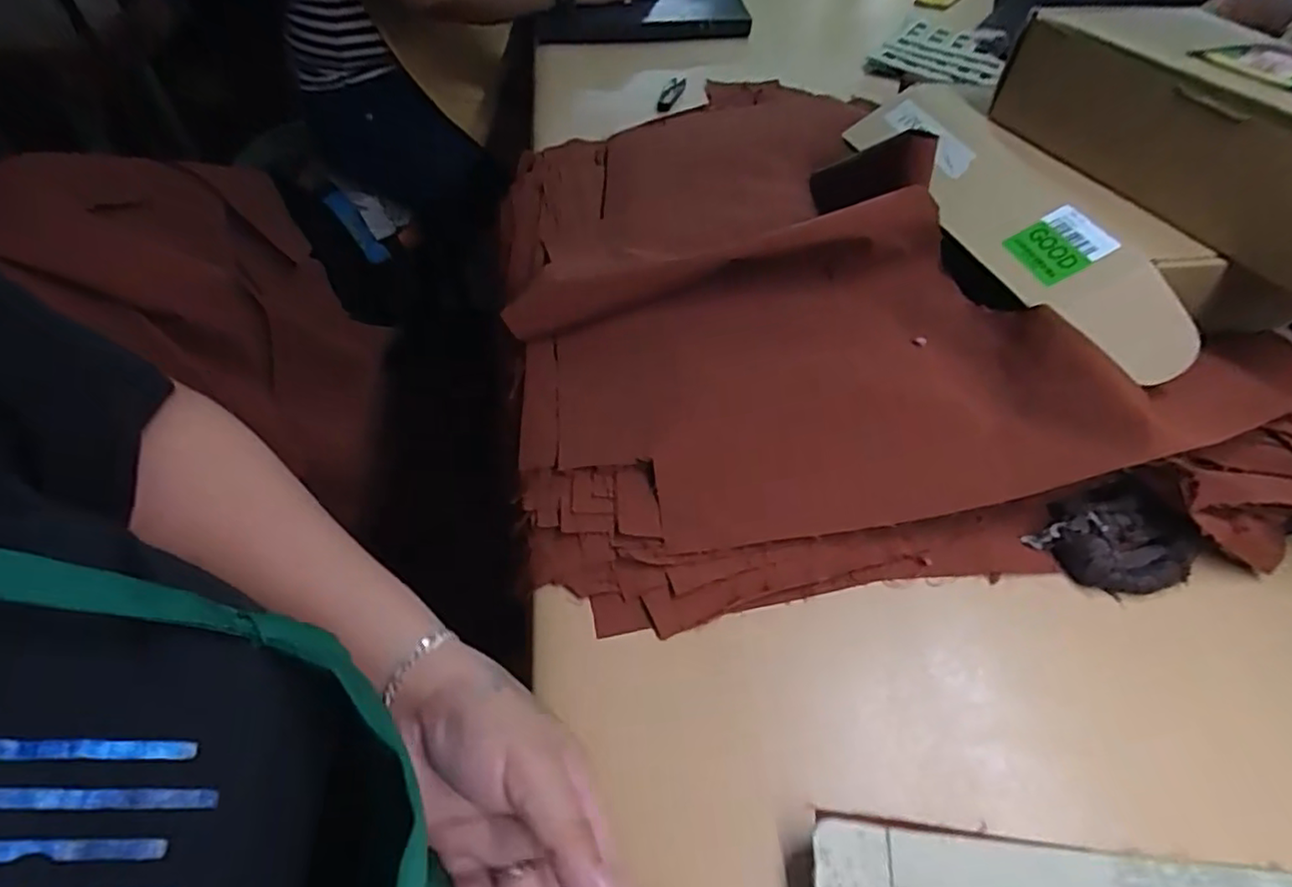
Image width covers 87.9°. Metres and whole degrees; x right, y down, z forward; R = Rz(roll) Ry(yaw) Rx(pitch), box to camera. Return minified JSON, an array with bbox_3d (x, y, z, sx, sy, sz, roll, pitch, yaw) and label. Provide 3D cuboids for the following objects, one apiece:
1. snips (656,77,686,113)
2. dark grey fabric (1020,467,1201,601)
[{"bbox_3d":[0.032,-0.421,0.807,0.026,0.009,0.090,8,49,9],"label":"snips"},{"bbox_3d":[0.264,0.052,0.373,0.078,0.032,0.058,-14,49,-11],"label":"dark grey fabric"}]

